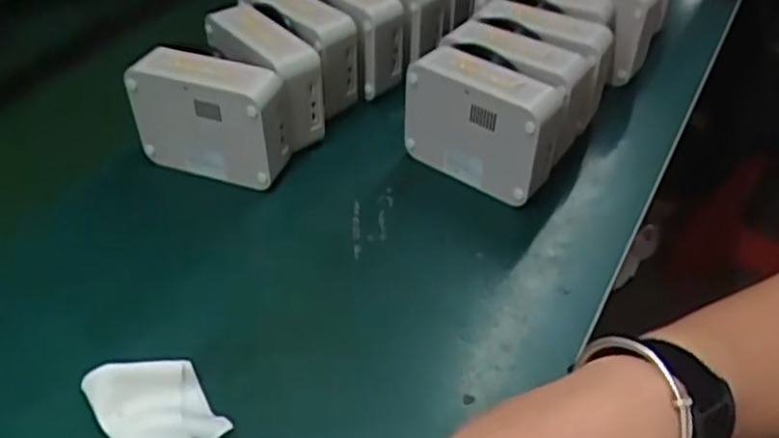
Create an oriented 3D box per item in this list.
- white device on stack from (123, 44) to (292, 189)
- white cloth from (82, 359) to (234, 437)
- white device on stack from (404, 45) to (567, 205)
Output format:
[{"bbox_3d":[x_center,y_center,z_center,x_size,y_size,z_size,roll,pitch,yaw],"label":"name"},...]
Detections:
[{"bbox_3d":[-0.156,-0.090,0.620,0.131,0.097,0.050,15,46,17],"label":"white device on stack"},{"bbox_3d":[-0.146,0.124,0.446,0.063,0.021,0.106,-28,49,-25],"label":"white cloth"},{"bbox_3d":[0.082,-0.083,0.603,0.129,0.096,0.056,29,51,28],"label":"white device on stack"}]

